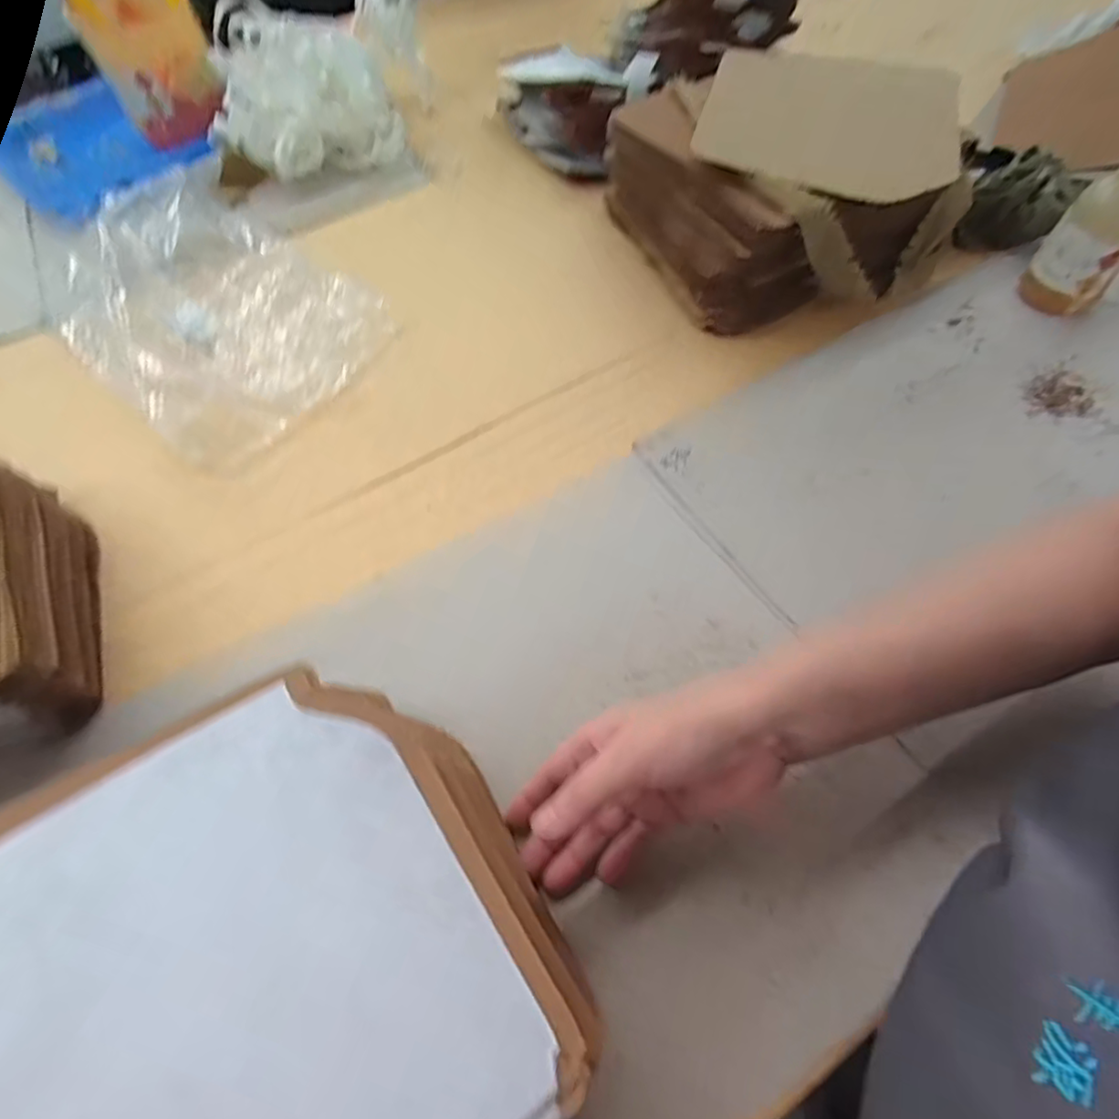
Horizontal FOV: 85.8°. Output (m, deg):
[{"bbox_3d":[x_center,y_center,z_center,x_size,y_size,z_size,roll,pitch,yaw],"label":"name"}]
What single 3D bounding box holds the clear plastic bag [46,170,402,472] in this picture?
[{"bbox_3d":[-0.332,-0.245,0.553,0.346,0.057,0.219,38,69,21],"label":"clear plastic bag"}]

